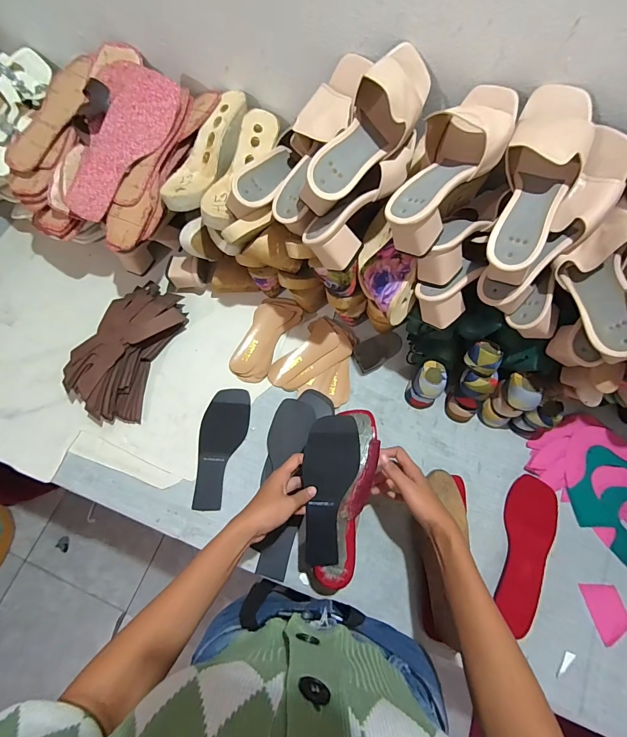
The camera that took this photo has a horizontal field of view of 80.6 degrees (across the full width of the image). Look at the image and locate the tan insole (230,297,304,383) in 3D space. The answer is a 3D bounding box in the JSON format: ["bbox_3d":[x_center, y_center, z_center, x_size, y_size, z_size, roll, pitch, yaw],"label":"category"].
[{"bbox_3d":[-0.090,-0.060,0.709,0.084,0.017,0.181,22,73,8],"label":"tan insole"}]

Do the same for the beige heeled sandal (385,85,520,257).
[{"bbox_3d":[0.170,-0.248,0.455,0.093,0.085,0.234,27,74,10],"label":"beige heeled sandal"}]

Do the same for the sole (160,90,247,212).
[{"bbox_3d":[-0.183,-0.358,0.613,0.090,0.055,0.221,21,73,8],"label":"sole"}]

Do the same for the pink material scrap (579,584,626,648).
[{"bbox_3d":[0.450,0.371,0.564,0.056,0.004,0.077,-10,65,-4],"label":"pink material scrap"}]

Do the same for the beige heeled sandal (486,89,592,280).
[{"bbox_3d":[0.271,-0.226,0.450,0.089,0.096,0.235,18,87,7],"label":"beige heeled sandal"}]

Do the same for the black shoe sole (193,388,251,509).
[{"bbox_3d":[-0.166,0.137,0.651,0.077,0.008,0.208,10,72,4],"label":"black shoe sole"}]

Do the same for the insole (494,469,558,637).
[{"bbox_3d":[0.338,0.289,0.584,0.073,0.009,0.225,13,70,18],"label":"insole"}]

